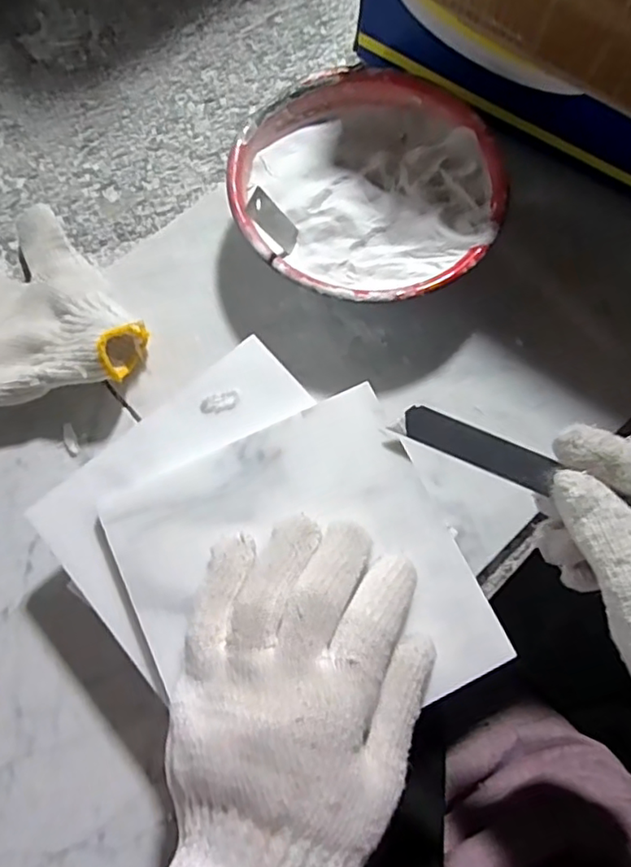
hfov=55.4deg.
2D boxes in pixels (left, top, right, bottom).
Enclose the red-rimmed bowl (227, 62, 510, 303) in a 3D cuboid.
[{"bbox_3d":[0.032,-0.150,0.393,0.163,0.053,0.162,0,72,-1],"label":"red-rimmed bowl"}]

